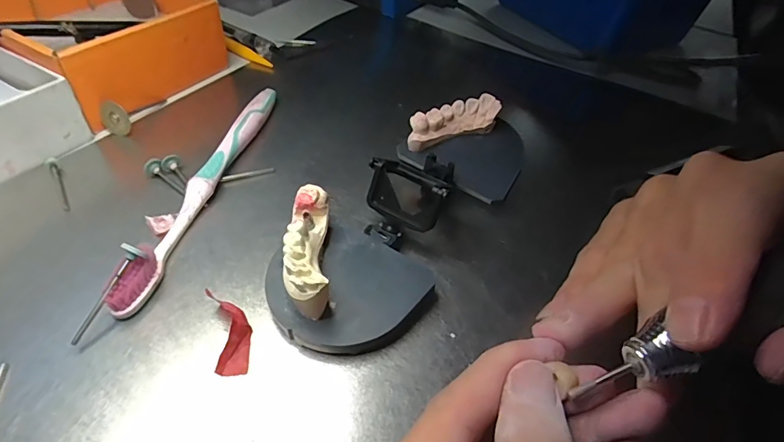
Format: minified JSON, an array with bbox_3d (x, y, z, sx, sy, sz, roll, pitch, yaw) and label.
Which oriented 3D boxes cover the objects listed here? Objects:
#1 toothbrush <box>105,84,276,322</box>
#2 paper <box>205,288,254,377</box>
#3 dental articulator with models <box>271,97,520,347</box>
[{"bbox_3d":[-0.099,-0.026,0.241,0.012,0.017,0.180,9,46,2],"label":"toothbrush"},{"bbox_3d":[-0.066,0.046,0.180,0.015,0.009,0.035,-9,68,-15],"label":"paper"},{"bbox_3d":[0.011,-0.009,0.224,0.067,0.038,0.172,28,49,19],"label":"dental articulator with models"}]

